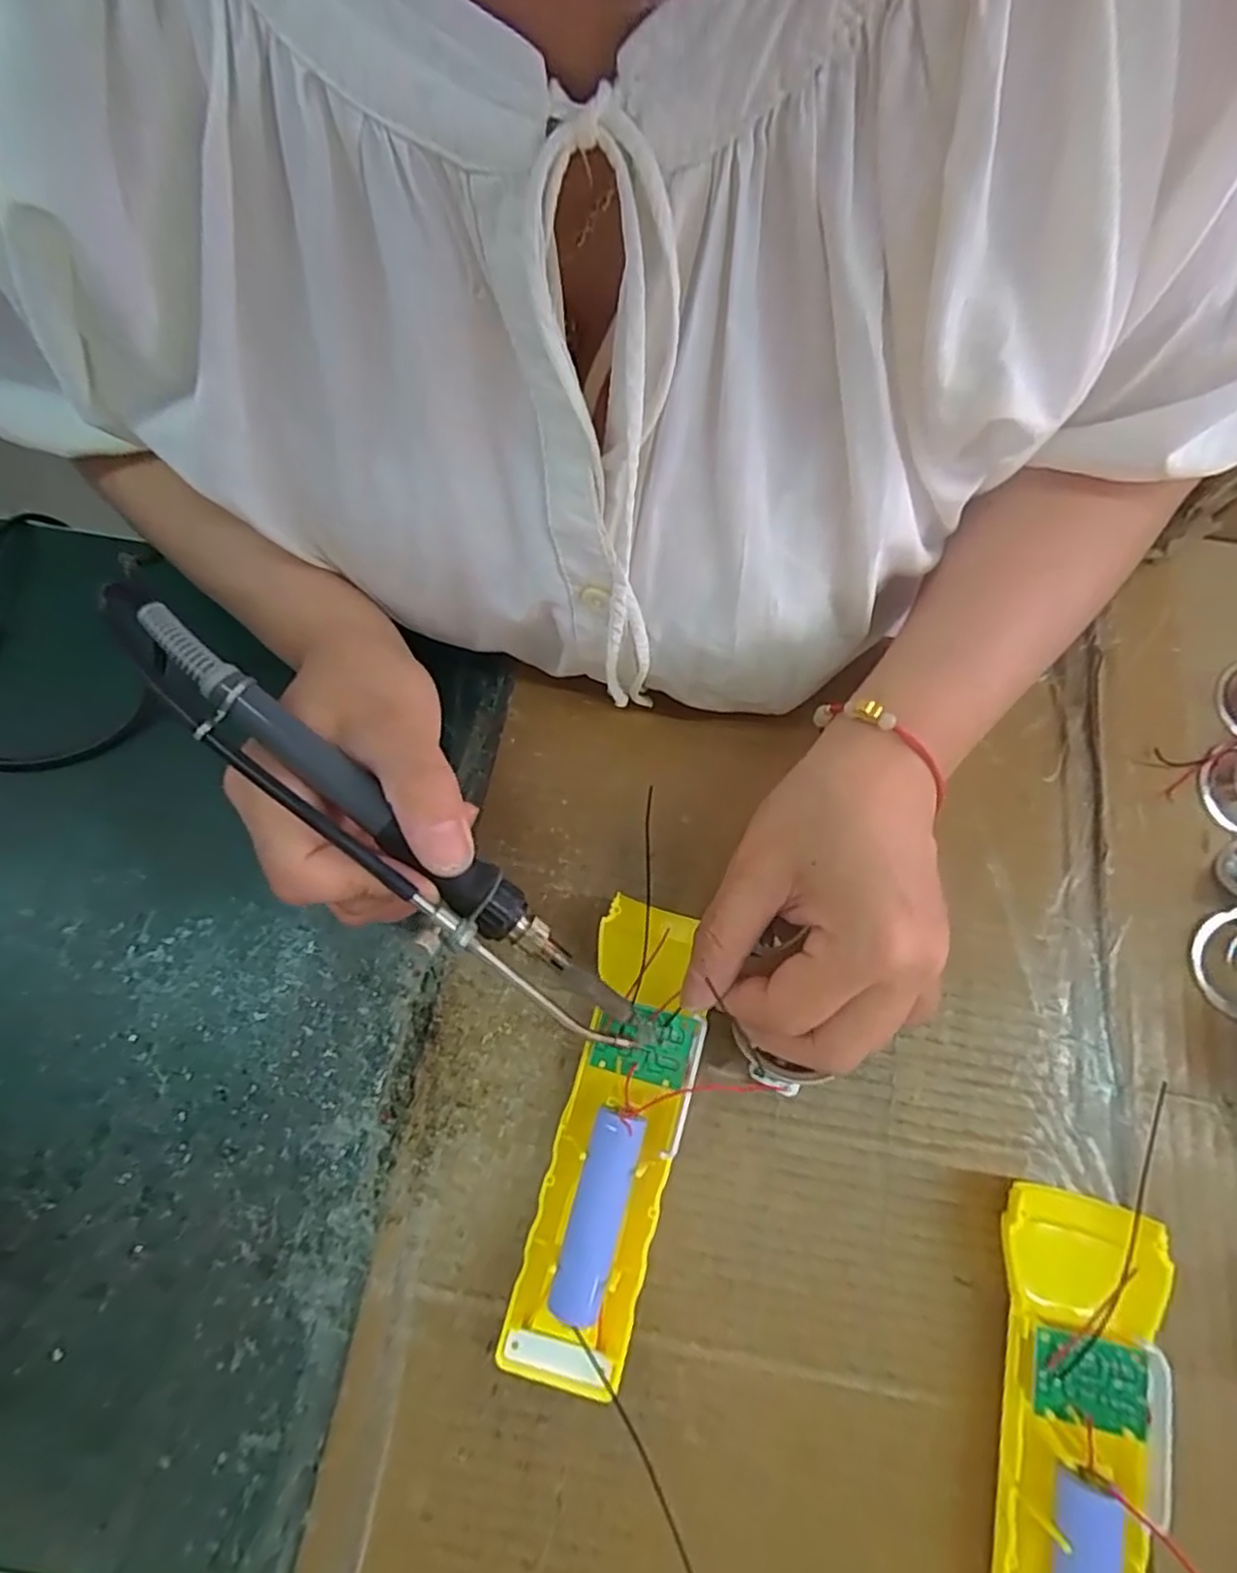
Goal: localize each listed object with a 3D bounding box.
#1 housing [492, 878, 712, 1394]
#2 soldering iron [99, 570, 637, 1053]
[{"bbox_3d":[0.000,0.119,0.243,0.043,0.025,0.155,13,75,4],"label":"housing"},{"bbox_3d":[-0.075,0.014,0.220,0.205,0.021,0.027,42,72,-7],"label":"soldering iron"}]

